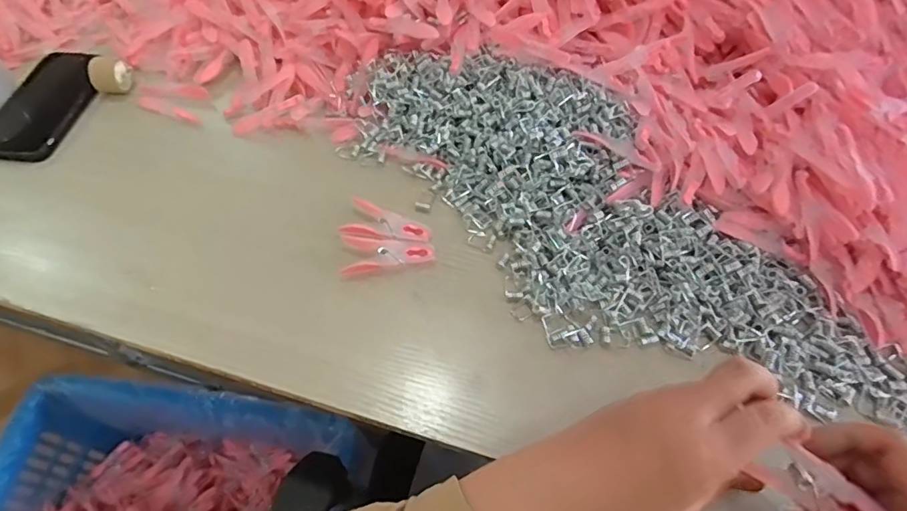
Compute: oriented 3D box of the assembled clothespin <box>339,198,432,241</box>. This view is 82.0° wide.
[{"bbox_3d":[-0.057,-0.027,0.452,0.076,0.012,0.038,15,58,9],"label":"assembled clothespin"}]

